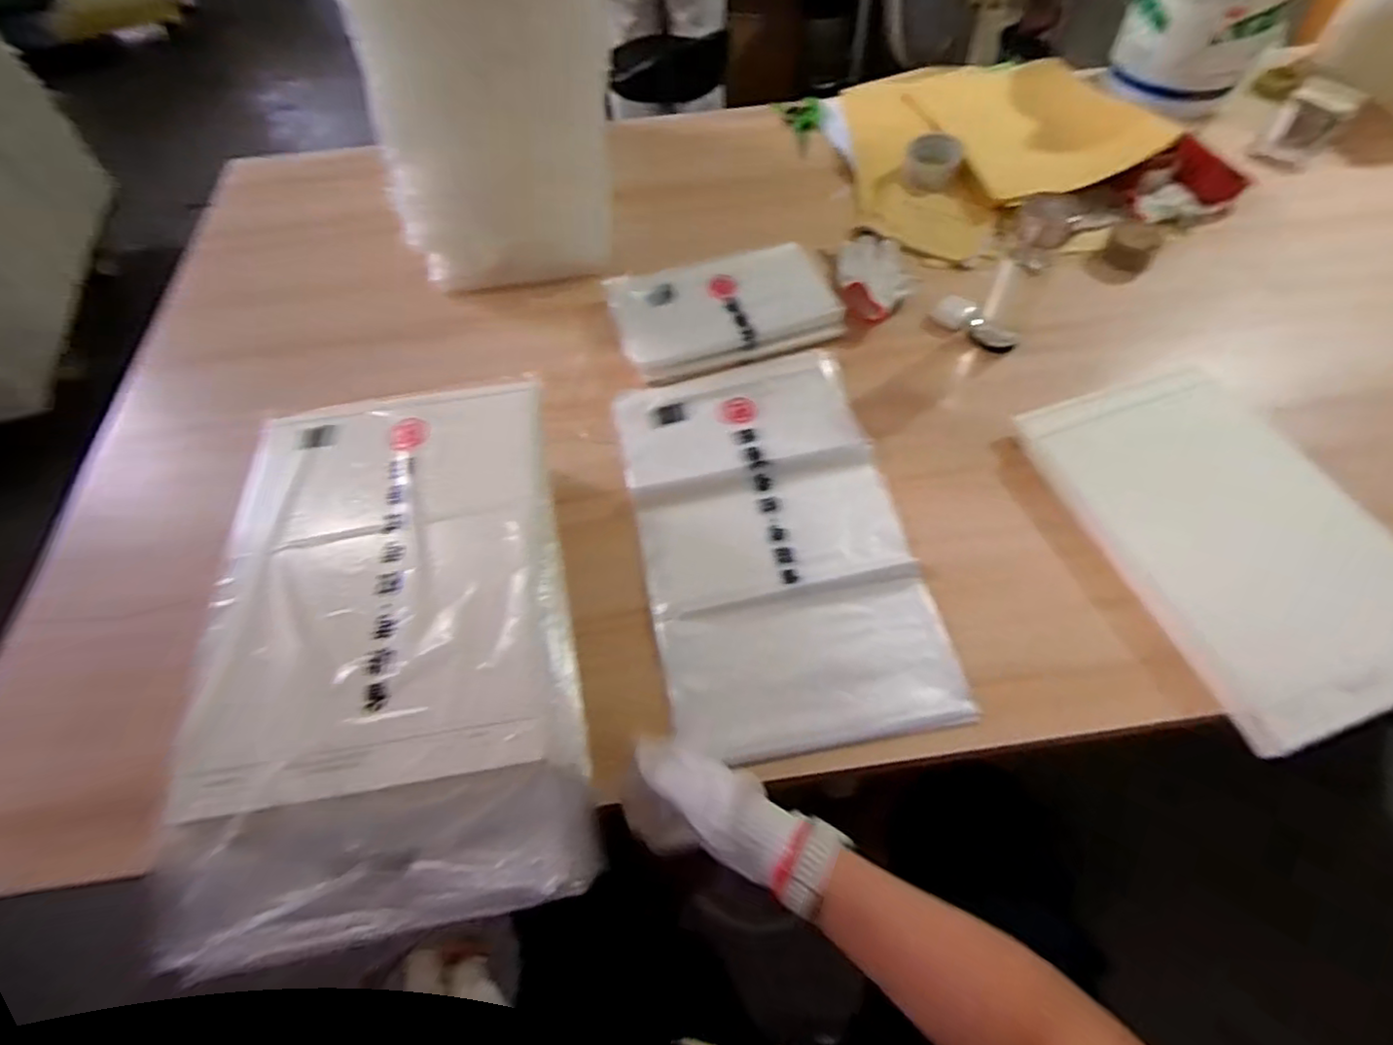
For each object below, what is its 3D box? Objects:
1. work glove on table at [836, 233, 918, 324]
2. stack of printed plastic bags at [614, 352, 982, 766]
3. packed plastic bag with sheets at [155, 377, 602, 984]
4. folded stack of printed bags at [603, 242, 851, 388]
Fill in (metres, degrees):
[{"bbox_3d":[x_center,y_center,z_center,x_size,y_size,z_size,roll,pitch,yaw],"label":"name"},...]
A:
[{"bbox_3d":[0.264,-0.373,0.951,0.108,0.044,0.206,5,58,6],"label":"work glove on table"},{"bbox_3d":[0.084,0.006,0.737,0.288,0.025,0.489,-11,59,-2],"label":"stack of printed plastic bags"},{"bbox_3d":[-0.257,0.067,0.553,0.286,0.057,0.495,-12,59,-3],"label":"packed plastic bag with sheets"},{"bbox_3d":[0.040,-0.309,0.933,0.302,0.041,0.212,-15,58,-6],"label":"folded stack of printed bags"}]

